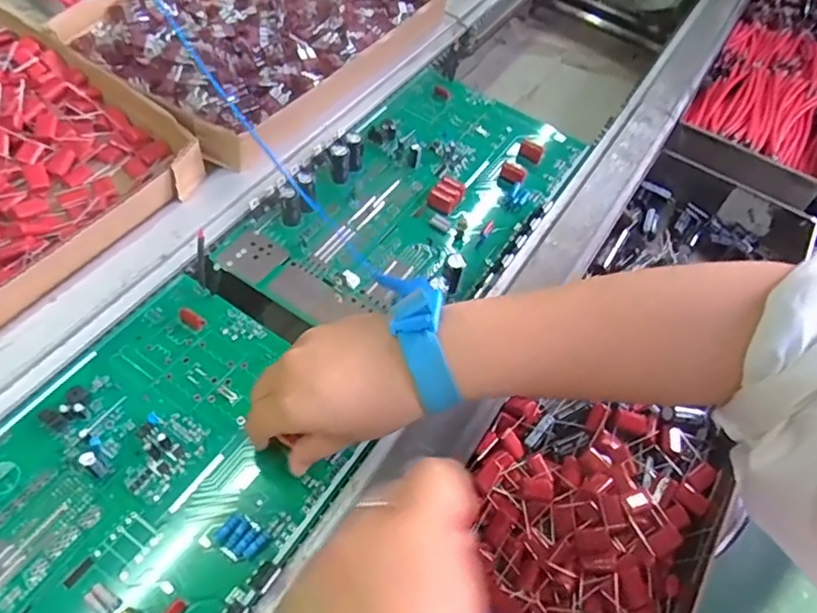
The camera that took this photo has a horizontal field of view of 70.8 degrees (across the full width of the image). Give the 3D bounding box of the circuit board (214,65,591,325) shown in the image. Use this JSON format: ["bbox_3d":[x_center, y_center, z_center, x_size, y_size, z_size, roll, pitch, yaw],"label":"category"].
[{"bbox_3d":[0.014,-0.099,0.478,0.186,0.036,0.315,29,57,15],"label":"circuit board"}]

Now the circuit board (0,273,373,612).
[{"bbox_3d":[-0.170,0.125,0.312,0.178,0.017,0.304,30,58,16],"label":"circuit board"}]

